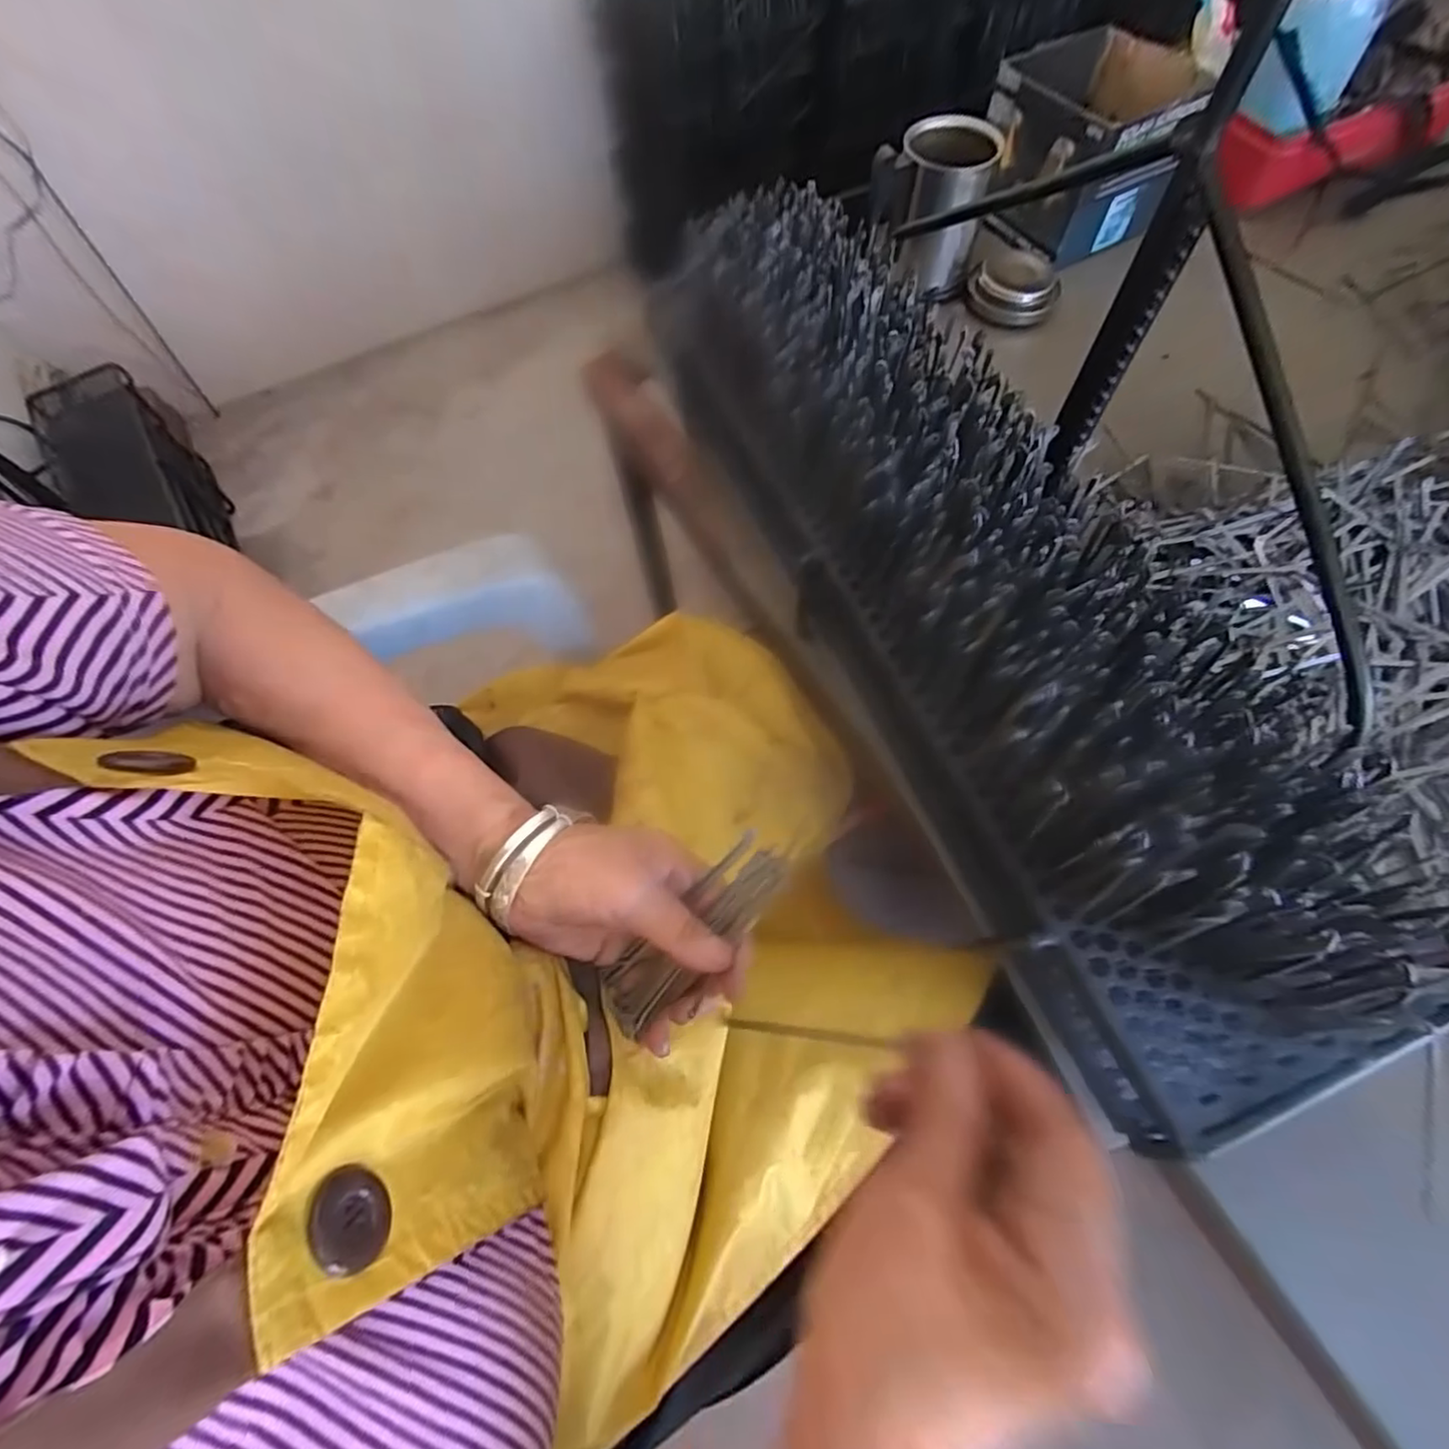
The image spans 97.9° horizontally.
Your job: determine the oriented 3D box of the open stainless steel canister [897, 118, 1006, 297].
[{"bbox_3d":[0.180,-0.426,0.533,0.075,0.100,0.088,9,66,7],"label":"open stainless steel canister"}]

